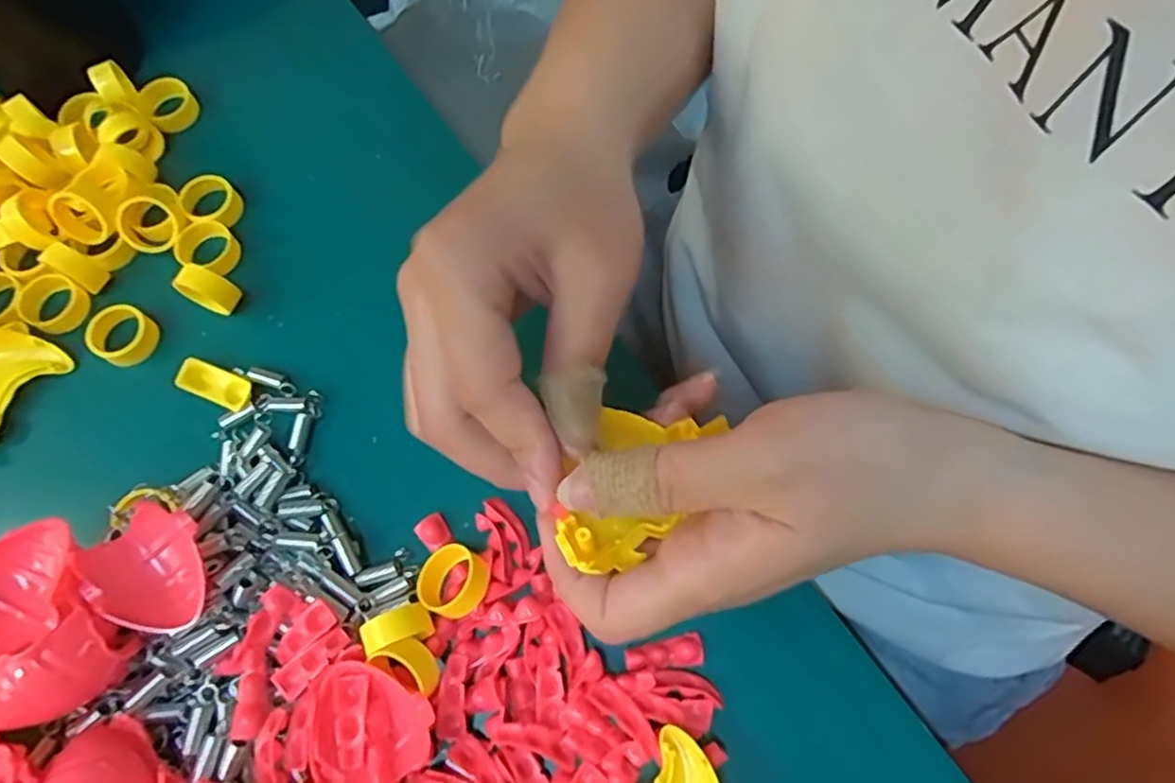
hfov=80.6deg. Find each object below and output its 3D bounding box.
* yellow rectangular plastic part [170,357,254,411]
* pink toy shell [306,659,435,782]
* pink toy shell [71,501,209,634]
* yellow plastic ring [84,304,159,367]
[{"bbox_3d":[-0.160,-0.003,0.298,0.035,0.006,0.014,22,72,10],"label":"yellow rectangular plastic part"},{"bbox_3d":[-0.076,0.116,0.241,0.038,0.010,0.045,-43,74,-12],"label":"pink toy shell"},{"bbox_3d":[-0.155,0.065,0.249,0.042,0.024,0.038,39,76,15],"label":"pink toy shell"},{"bbox_3d":[-0.206,-0.025,0.306,0.025,0.010,0.025,-1,70,2],"label":"yellow plastic ring"}]

